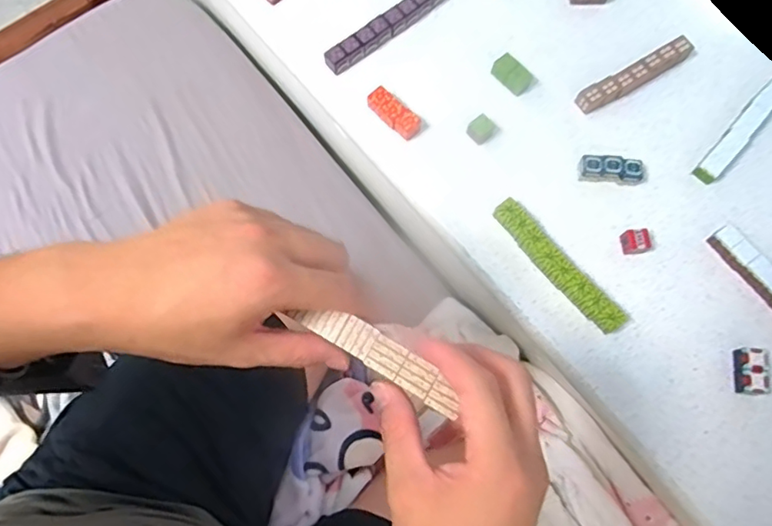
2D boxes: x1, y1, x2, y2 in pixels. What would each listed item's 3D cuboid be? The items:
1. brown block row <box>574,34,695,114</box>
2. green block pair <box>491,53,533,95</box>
[{"bbox_3d":[0.271,-0.204,0.626,0.142,0.025,0.023,-30,76,-9],"label":"brown block row"},{"bbox_3d":[0.137,-0.205,0.625,0.042,0.021,0.023,42,77,11],"label":"green block pair"}]

